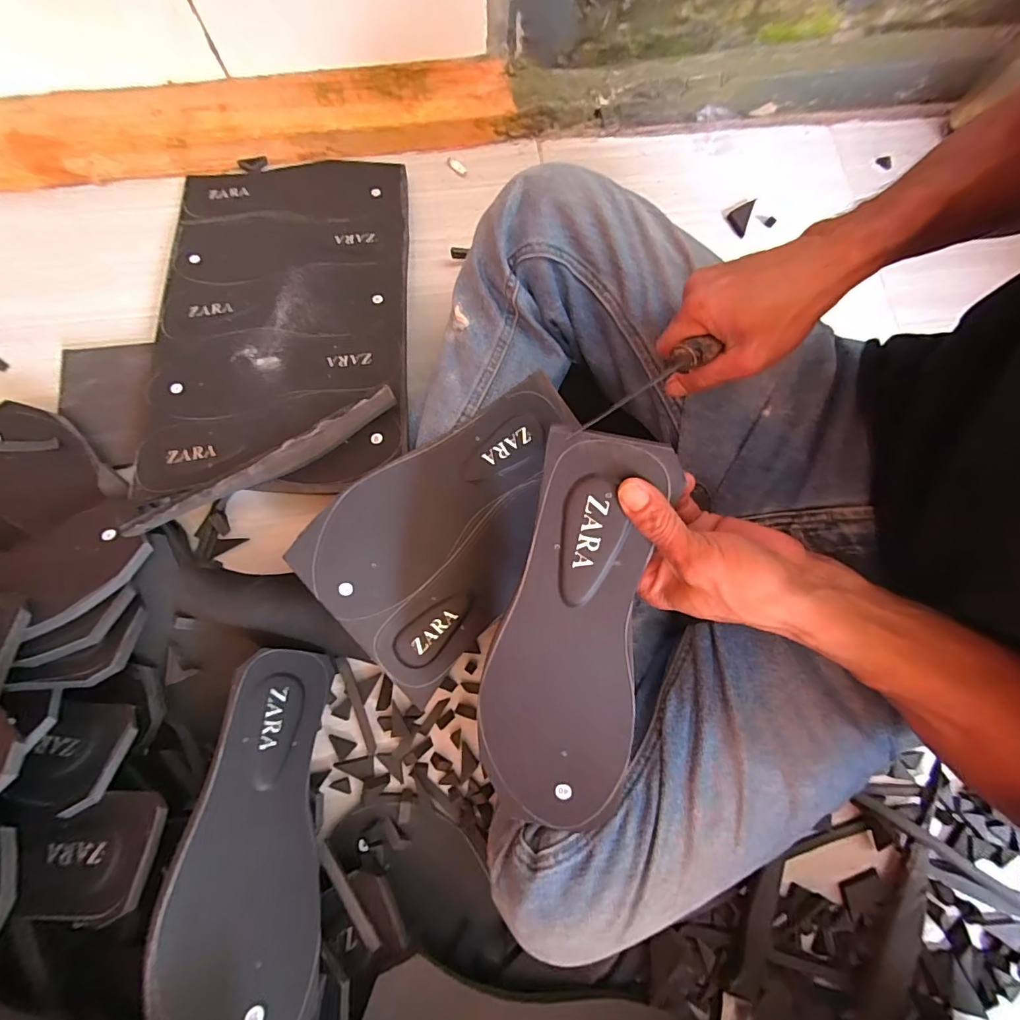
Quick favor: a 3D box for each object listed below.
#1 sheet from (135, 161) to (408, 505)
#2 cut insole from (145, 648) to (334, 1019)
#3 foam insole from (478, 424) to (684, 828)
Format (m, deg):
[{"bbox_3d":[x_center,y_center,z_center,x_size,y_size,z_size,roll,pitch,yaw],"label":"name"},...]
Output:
[{"bbox_3d":[-0.241,-0.217,0.506,0.255,0.015,0.427,-6,70,1],"label":"sheet"},{"bbox_3d":[-0.181,0.228,0.342,0.099,0.018,0.245,20,52,-40],"label":"cut insole"},{"bbox_3d":[0.037,0.081,0.297,0.091,0.015,0.252,9,101,1],"label":"foam insole"}]

